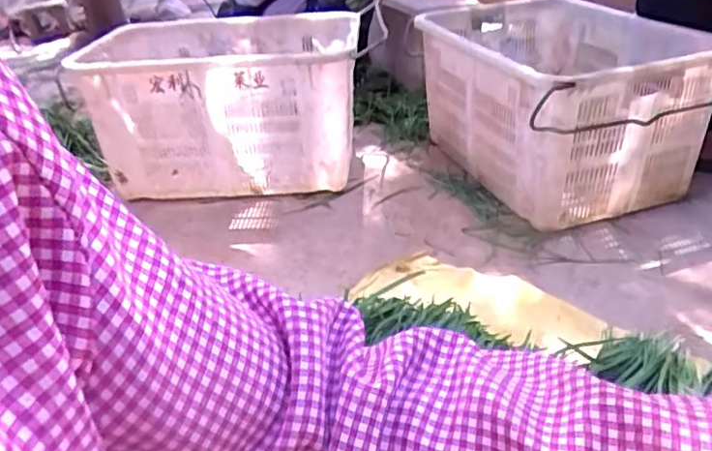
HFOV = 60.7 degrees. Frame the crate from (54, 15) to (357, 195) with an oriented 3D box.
[{"bbox_3d":[-0.273,-0.277,1.449,0.532,0.352,0.375,-4,30,1],"label":"crate"}]

